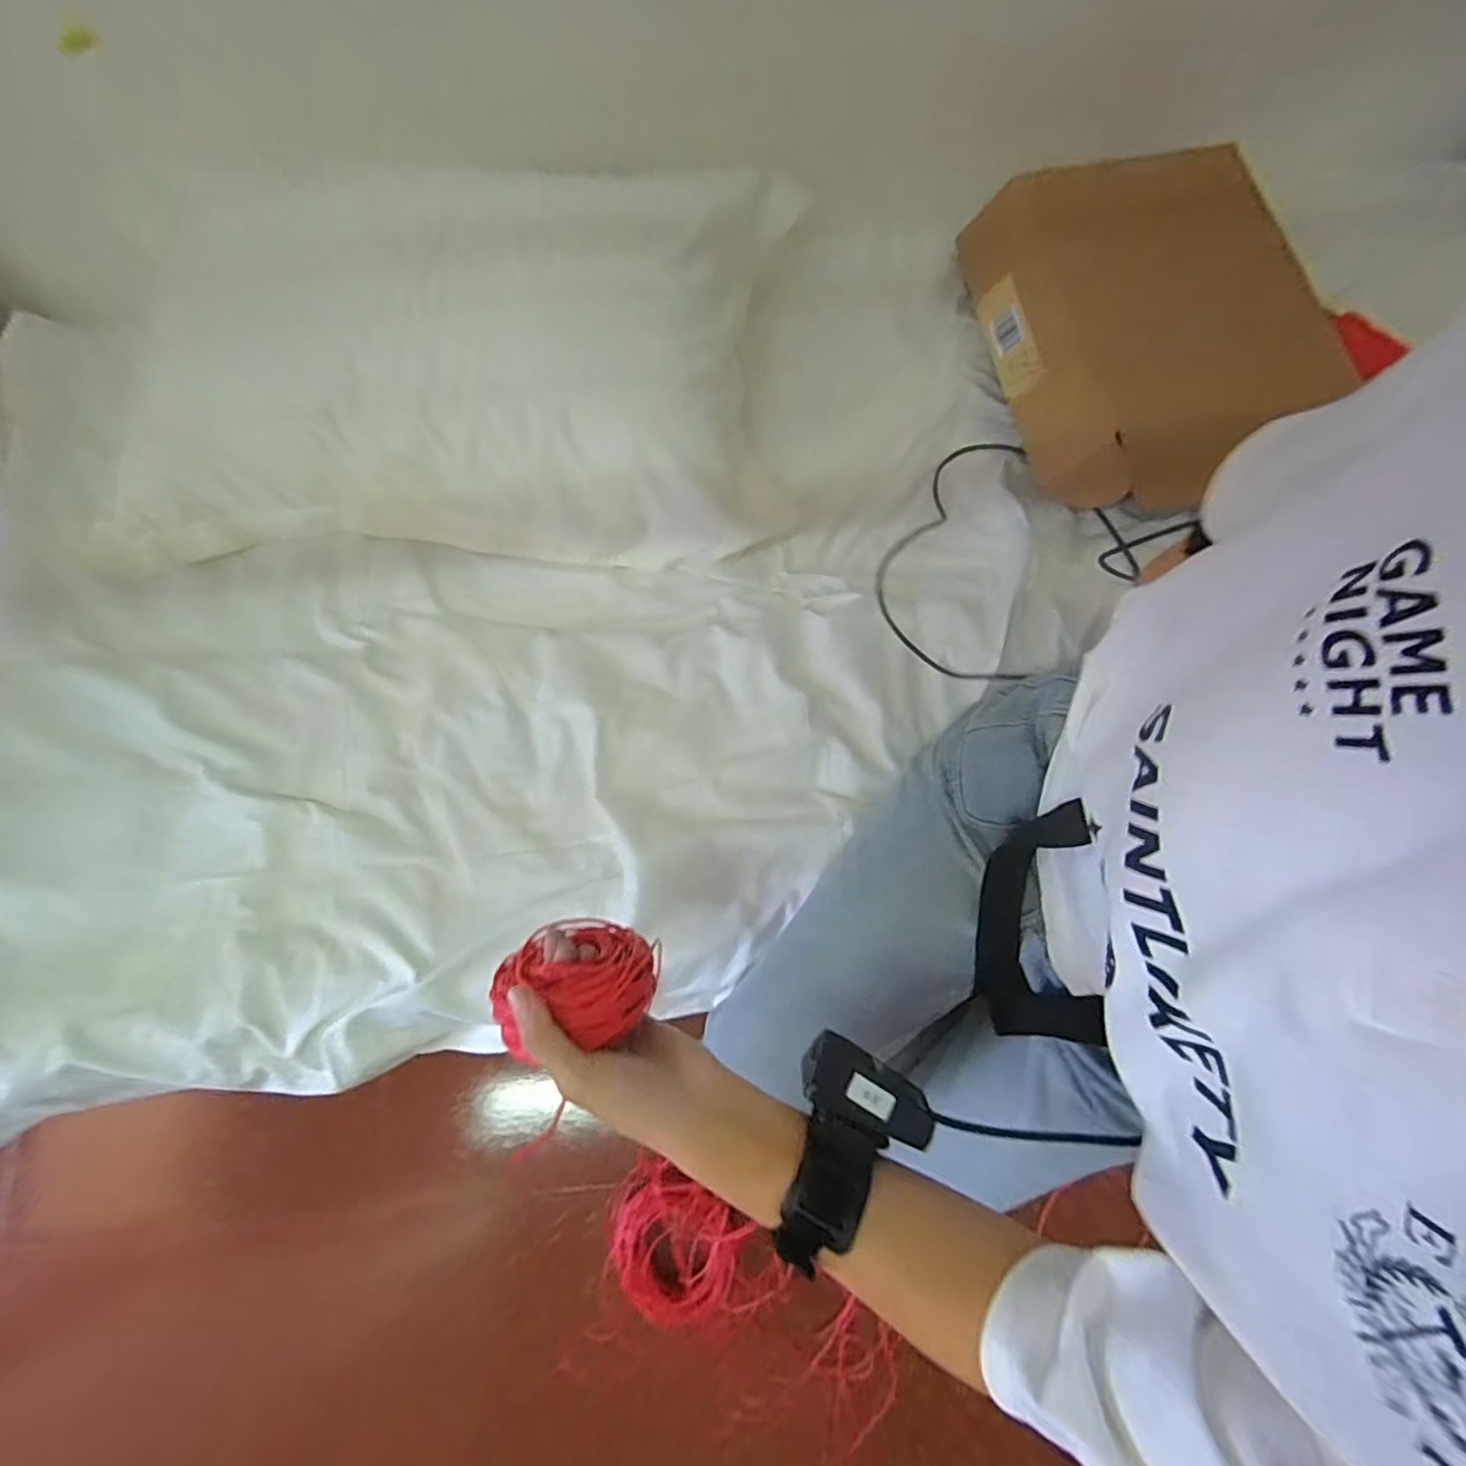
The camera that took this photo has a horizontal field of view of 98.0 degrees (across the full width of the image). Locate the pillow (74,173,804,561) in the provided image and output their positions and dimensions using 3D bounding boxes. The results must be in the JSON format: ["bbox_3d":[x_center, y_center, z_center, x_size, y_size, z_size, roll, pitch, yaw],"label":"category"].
[{"bbox_3d":[-0.333,-0.359,0.675,0.758,0.180,0.343,1,72,2],"label":"pillow"}]

